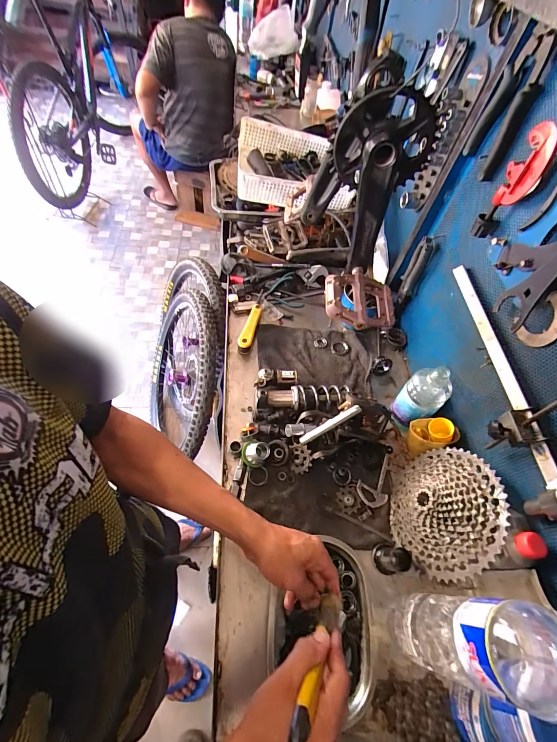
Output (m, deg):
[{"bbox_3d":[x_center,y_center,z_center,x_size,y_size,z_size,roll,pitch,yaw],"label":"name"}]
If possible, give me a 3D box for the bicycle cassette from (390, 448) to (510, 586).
[{"bbox_3d":[0.247,0.212,0.521,0.056,0.191,0.196,31,59,-24],"label":"bicycle cassette"}]

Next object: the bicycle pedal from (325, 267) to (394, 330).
[{"bbox_3d":[0.126,-0.112,0.515,0.110,0.034,0.109,13,56,1],"label":"bicycle pedal"}]

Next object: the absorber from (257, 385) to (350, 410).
[{"bbox_3d":[0.053,0.059,0.678,0.190,0.046,0.057,-2,57,-10],"label":"absorber"}]

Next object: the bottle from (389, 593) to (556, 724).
[{"bbox_3d":[0.228,0.314,0.386,0.085,0.315,0.090,18,56,4],"label":"bottle"}]

